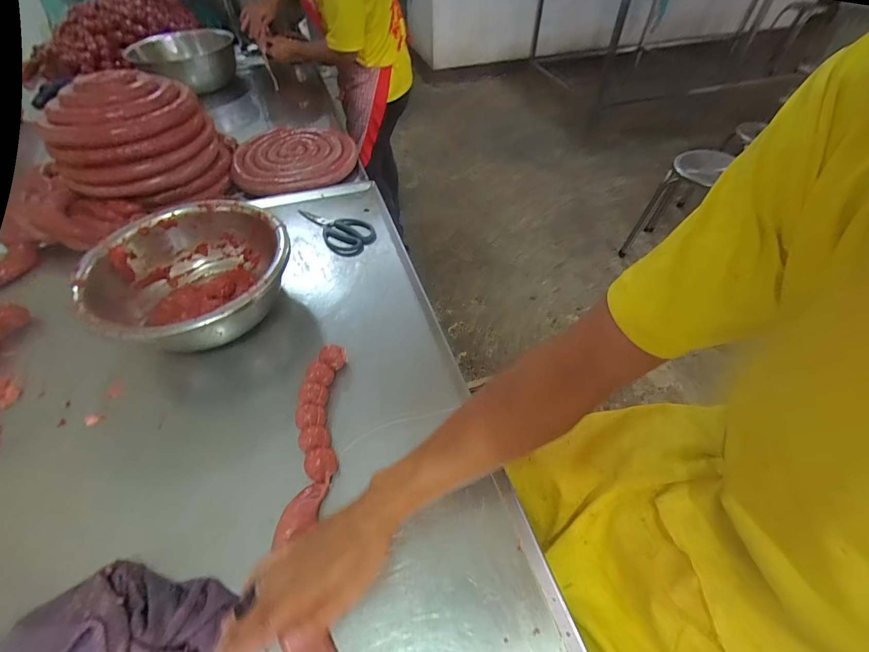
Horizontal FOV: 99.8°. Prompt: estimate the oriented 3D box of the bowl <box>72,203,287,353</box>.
[{"bbox_3d":[-0.365,-0.069,0.573,0.270,0.104,0.267,0,52,0],"label":"bowl"}]

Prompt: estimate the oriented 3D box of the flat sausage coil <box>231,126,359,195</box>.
[{"bbox_3d":[-0.348,-0.421,0.893,0.275,0.045,0.269,0,52,0],"label":"flat sausage coil"}]

